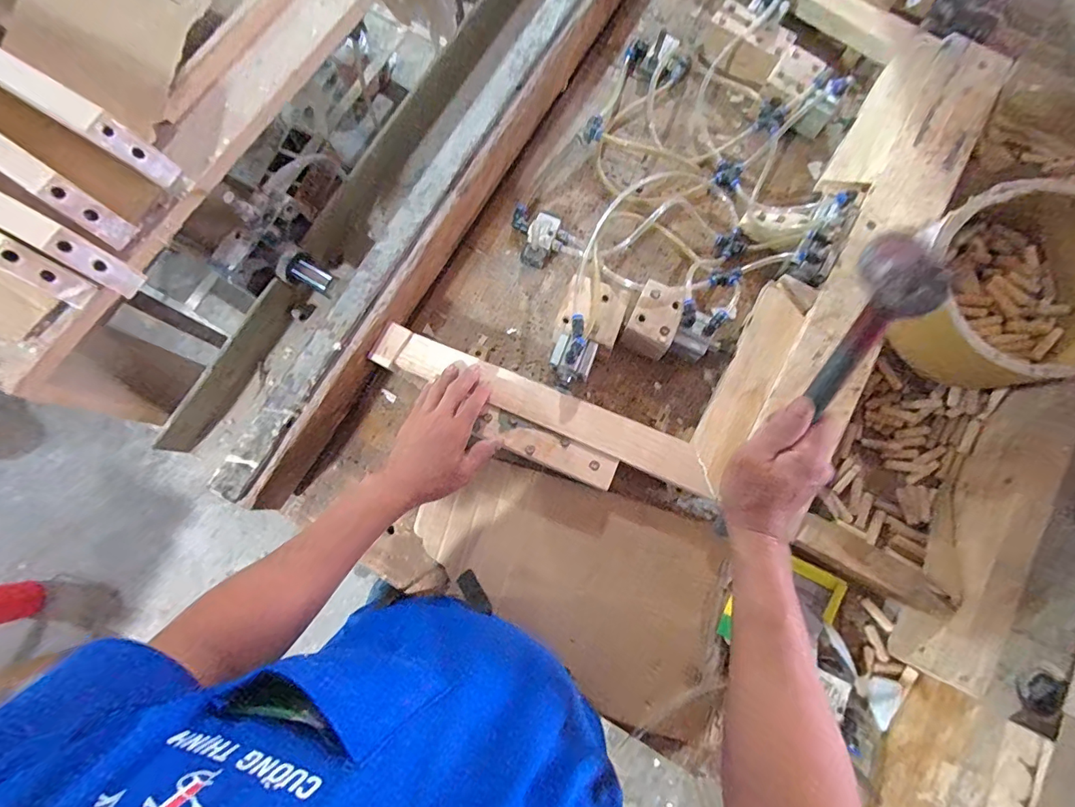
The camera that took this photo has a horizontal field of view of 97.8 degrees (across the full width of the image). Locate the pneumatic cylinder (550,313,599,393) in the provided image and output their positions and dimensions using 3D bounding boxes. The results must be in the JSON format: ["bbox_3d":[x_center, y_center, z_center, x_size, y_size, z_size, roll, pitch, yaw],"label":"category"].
[{"bbox_3d":[0.047,-0.060,0.618,0.054,0.084,0.087,20,80,4],"label":"pneumatic cylinder"}]

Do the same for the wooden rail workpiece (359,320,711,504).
[{"bbox_3d":[0.007,0.004,0.609,0.458,0.013,0.056,23,81,2],"label":"wooden rail workpiece"}]

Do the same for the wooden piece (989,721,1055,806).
[{"bbox_3d":[0.461,0.400,0.458,0.009,0.047,0.159,24,80,5],"label":"wooden piece"}]

